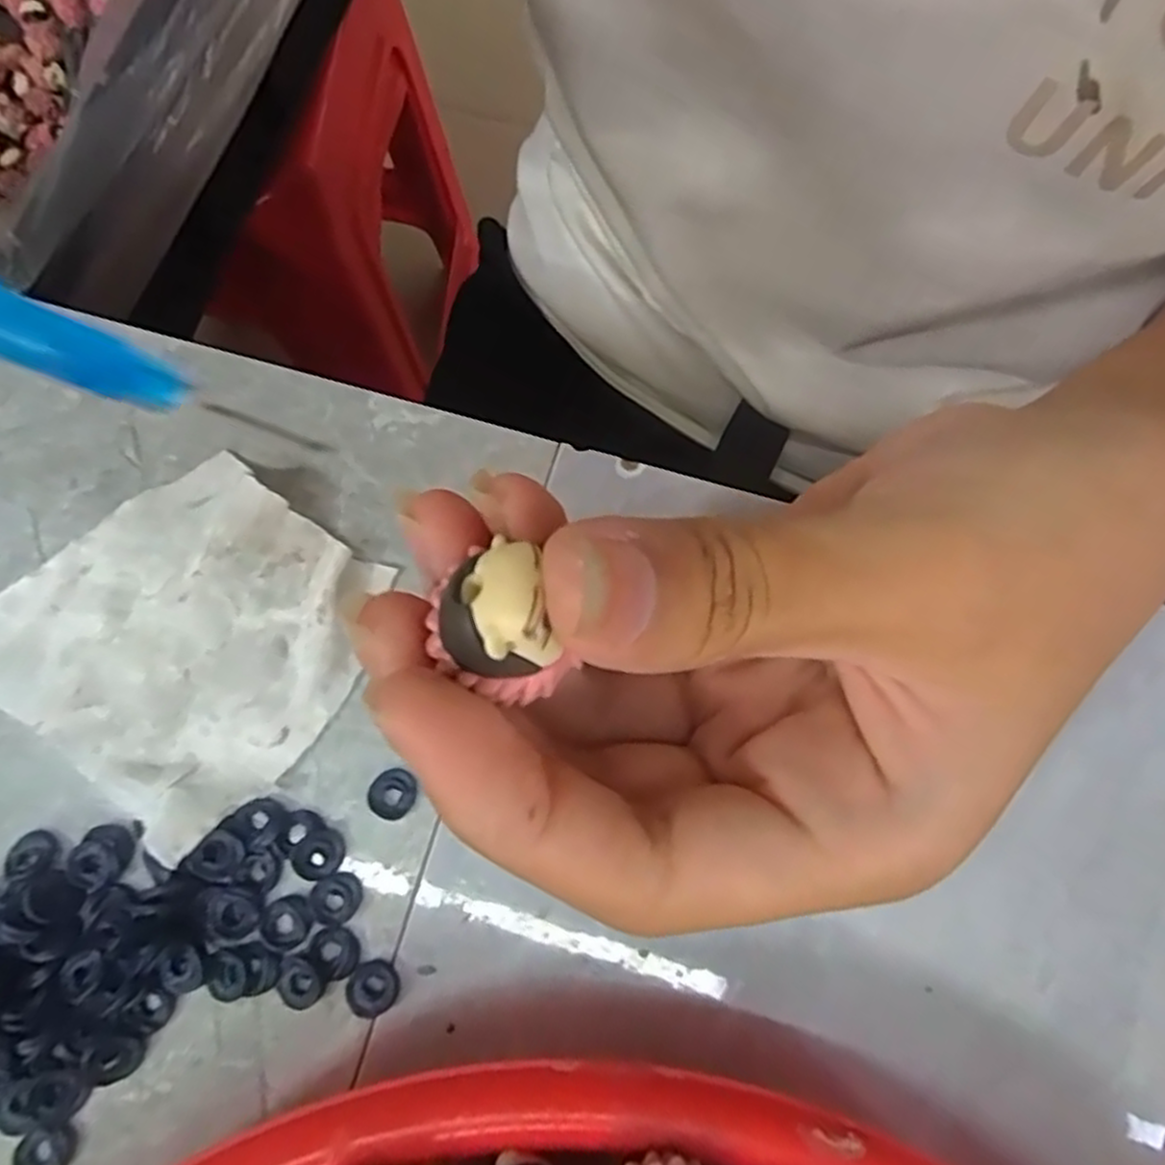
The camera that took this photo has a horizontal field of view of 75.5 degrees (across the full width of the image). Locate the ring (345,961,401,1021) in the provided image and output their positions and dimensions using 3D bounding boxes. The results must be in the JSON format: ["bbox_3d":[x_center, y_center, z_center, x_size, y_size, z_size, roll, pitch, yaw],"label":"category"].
[{"bbox_3d":[-0.038,0.074,0.137,0.009,0.004,0.010,24,76,6],"label":"ring"}]

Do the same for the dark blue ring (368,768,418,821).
[{"bbox_3d":[-0.037,0.041,0.145,0.009,0.004,0.009,0,74,-1],"label":"dark blue ring"}]

